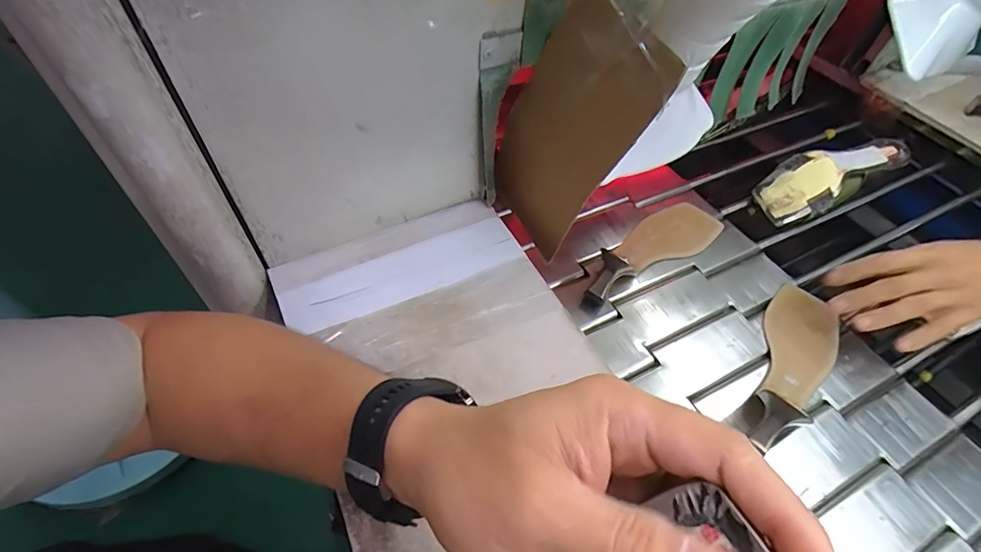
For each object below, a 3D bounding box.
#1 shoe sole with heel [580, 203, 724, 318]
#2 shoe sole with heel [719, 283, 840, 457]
[{"bbox_3d":[0.197,-0.040,0.545,0.222,0.056,0.073,-37,63,-27],"label":"shoe sole with heel"},{"bbox_3d":[0.312,0.081,0.472,0.072,0.049,0.222,32,57,19],"label":"shoe sole with heel"}]

